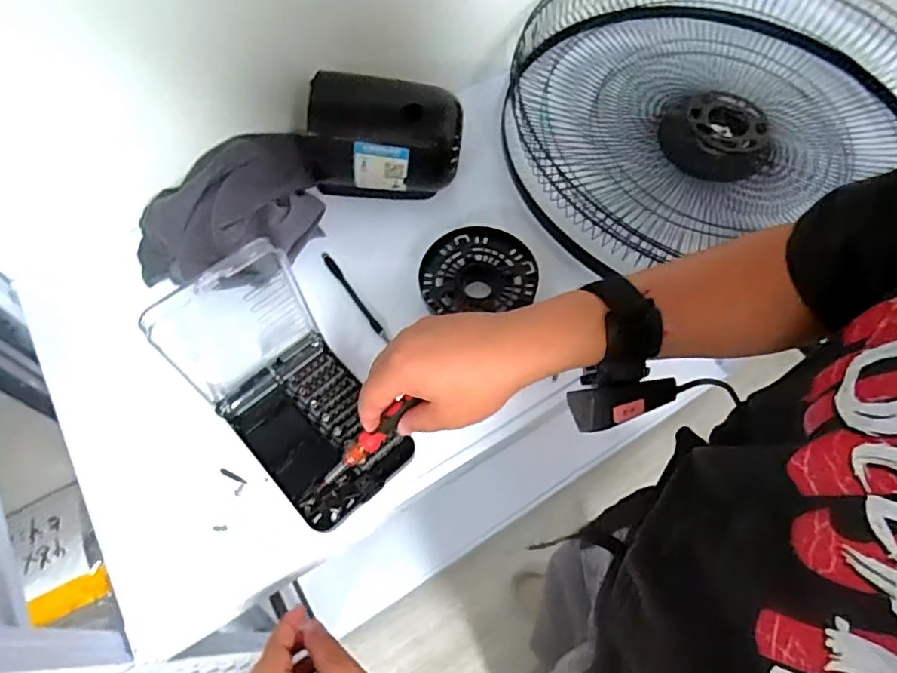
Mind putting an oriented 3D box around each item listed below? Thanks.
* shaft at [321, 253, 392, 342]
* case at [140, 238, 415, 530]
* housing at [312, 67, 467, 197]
[{"bbox_3d":[-0.096,-0.040,0.574,0.010,0.008,0.121,-31,67,-15],"label":"shaft"},{"bbox_3d":[-0.148,0.037,0.510,0.130,0.054,0.258,-39,69,-18],"label":"case"},{"bbox_3d":[-0.063,-0.199,0.587,0.145,0.108,0.086,9,63,4],"label":"housing"}]

